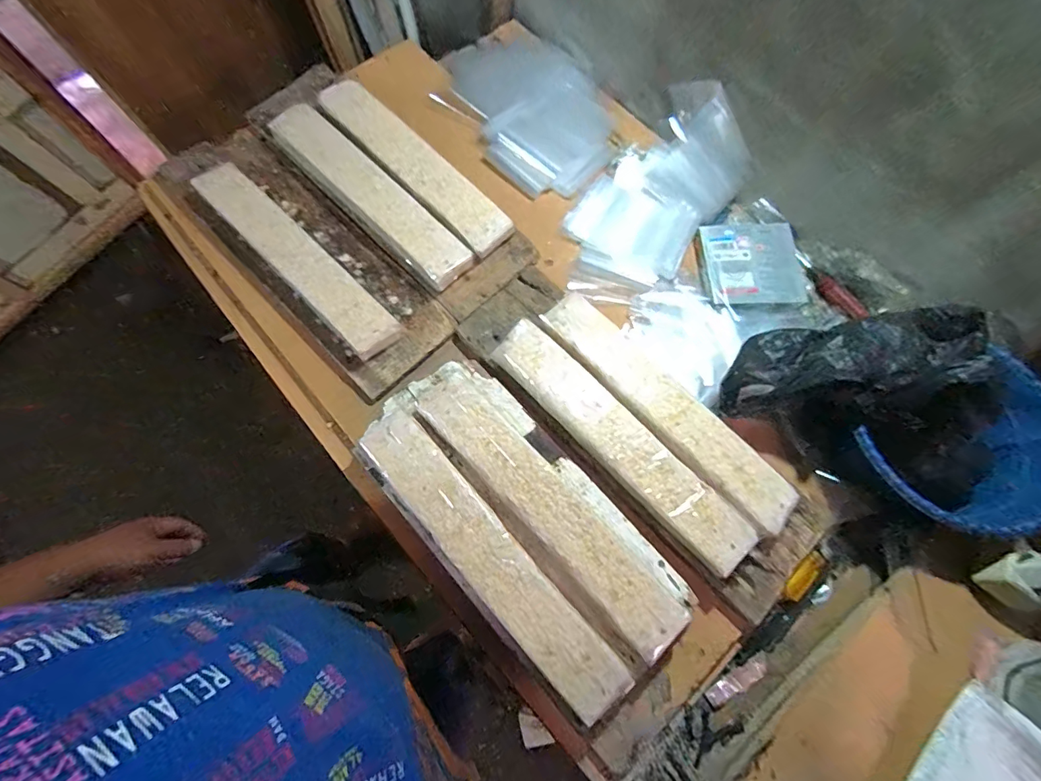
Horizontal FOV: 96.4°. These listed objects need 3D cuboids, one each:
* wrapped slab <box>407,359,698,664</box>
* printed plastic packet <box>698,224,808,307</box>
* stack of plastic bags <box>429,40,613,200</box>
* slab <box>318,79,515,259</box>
[{"bbox_3d":[0.025,0.113,0.532,0.098,0.043,0.399,-43,75,-13],"label":"wrapped slab"},{"bbox_3d":[0.345,-0.187,0.683,0.148,0.006,0.135,-5,71,-1],"label":"printed plastic packet"},{"bbox_3d":[0.012,-0.493,0.795,0.235,0.043,0.393,-29,72,-12],"label":"stack of plastic bags"},{"bbox_3d":[-0.162,-0.331,0.692,0.072,0.055,0.370,-43,75,-13],"label":"slab"}]

